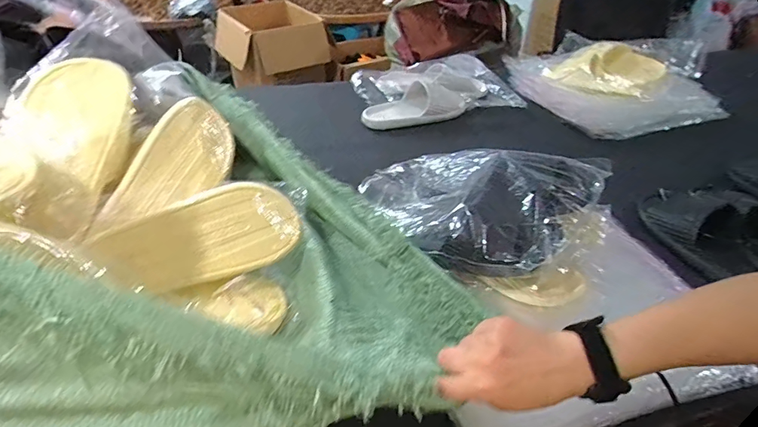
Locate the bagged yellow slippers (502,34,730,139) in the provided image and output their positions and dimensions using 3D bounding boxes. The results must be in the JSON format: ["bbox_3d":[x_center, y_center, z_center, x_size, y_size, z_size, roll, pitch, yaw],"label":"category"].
[{"bbox_3d":[0.550,-0.341,1.042,0.392,0.133,0.401,-12,42,-15],"label":"bagged yellow slippers"}]

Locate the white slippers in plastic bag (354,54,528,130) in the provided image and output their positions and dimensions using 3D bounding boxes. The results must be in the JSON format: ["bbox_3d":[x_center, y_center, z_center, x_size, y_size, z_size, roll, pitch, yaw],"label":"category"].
[{"bbox_3d":[0.140,-0.307,1.042,0.391,0.072,0.255,-1,40,-3],"label":"white slippers in plastic bag"}]

